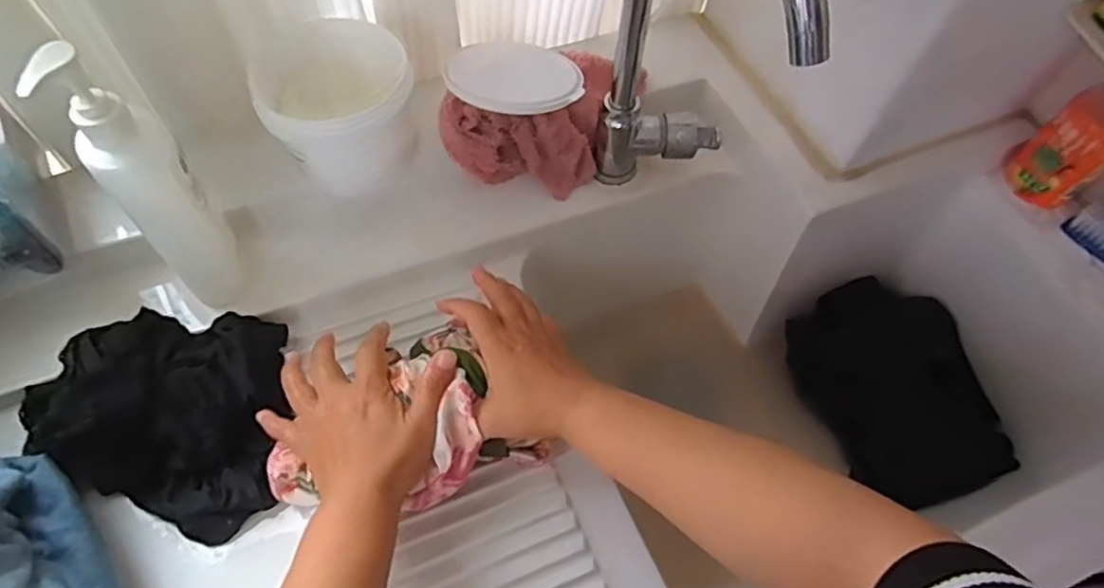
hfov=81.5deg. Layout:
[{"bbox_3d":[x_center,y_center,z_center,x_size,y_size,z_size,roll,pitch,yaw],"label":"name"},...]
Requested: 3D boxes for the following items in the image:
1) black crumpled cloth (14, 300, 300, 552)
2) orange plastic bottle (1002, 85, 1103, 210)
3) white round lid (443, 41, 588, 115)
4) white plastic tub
[{"bbox_3d":[-0.280,0.081,0.498,0.195,0.053,0.169,22,63,10],"label":"black crumpled cloth"},{"bbox_3d":[0.482,-0.136,0.592,0.043,0.114,0.068,-34,67,-19],"label":"orange plastic bottle"},{"bbox_3d":[-0.035,-0.205,0.595,0.122,0.011,0.095,-2,54,-11],"label":"white round lid"},{"bbox_3d":[-0.188,-0.162,0.575,0.122,0.104,0.122,1,61,-2],"label":"white plastic tub"}]

